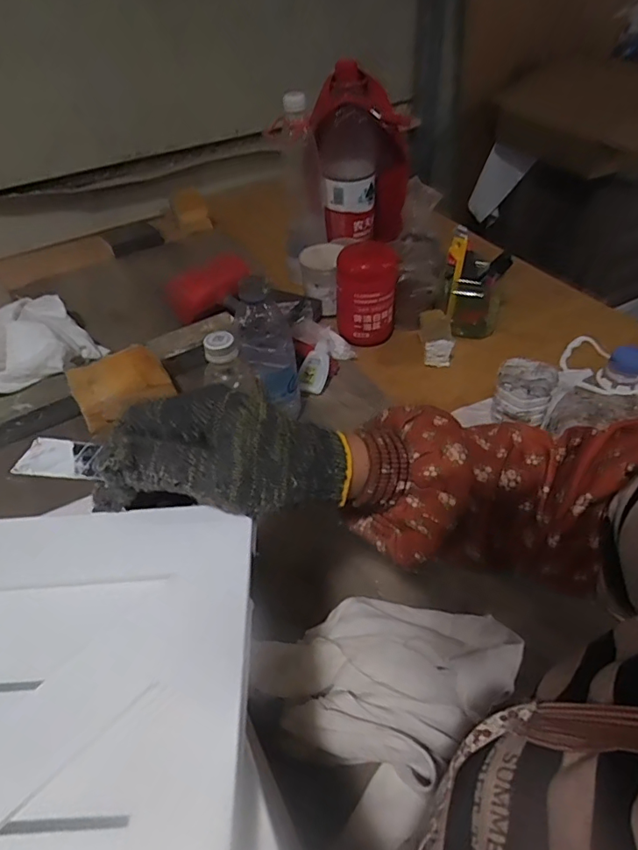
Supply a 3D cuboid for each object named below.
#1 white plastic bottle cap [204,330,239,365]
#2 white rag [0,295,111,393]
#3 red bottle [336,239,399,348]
[{"bbox_3d":[-0.098,-0.079,0.502,0.031,0.021,0.028,-8,44,-5],"label":"white plastic bottle cap"},{"bbox_3d":[-0.411,-0.098,0.696,0.149,0.075,0.215,20,49,22],"label":"white rag"},{"bbox_3d":[0.070,-0.188,0.736,0.085,0.131,0.068,1,44,5],"label":"red bottle"}]

